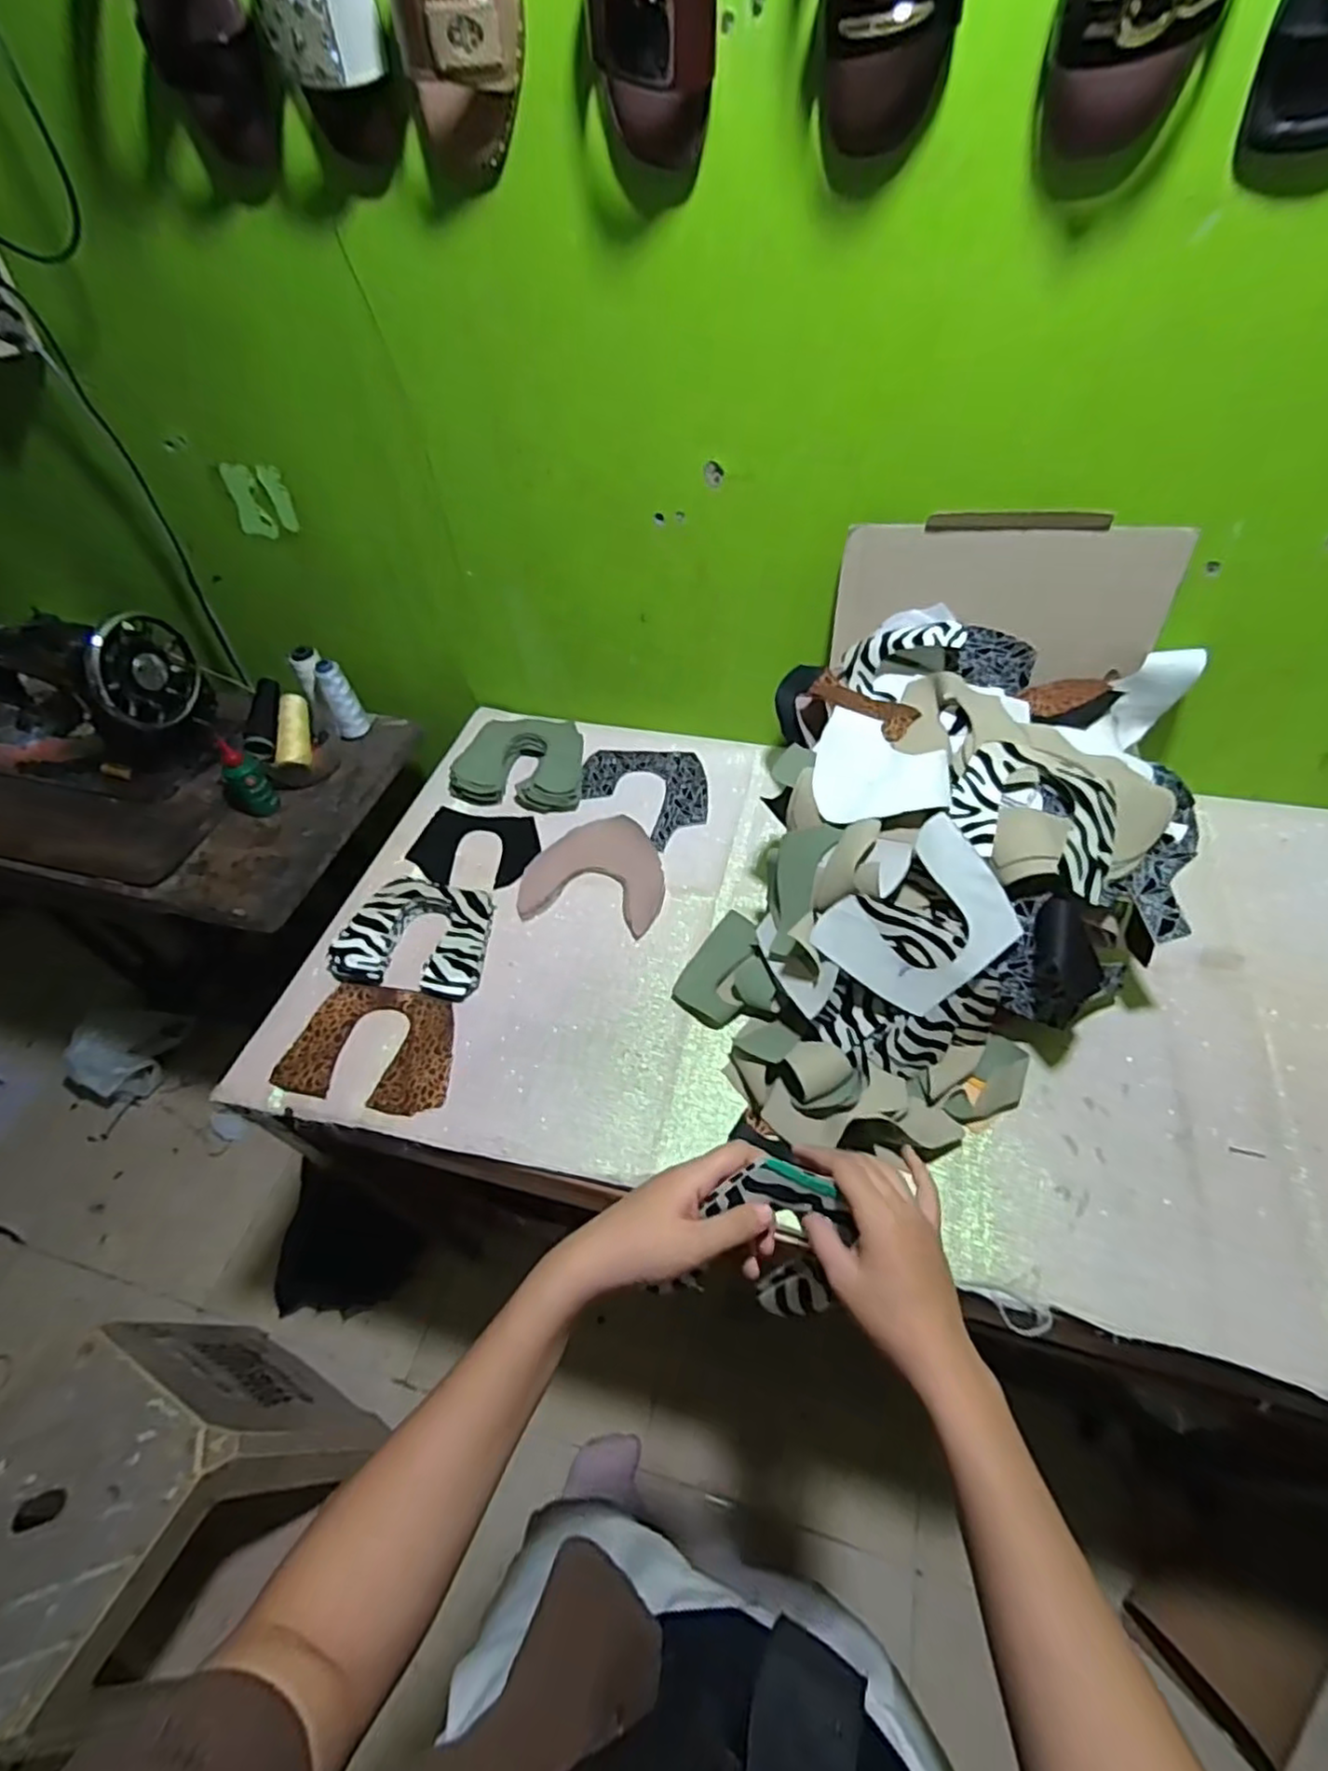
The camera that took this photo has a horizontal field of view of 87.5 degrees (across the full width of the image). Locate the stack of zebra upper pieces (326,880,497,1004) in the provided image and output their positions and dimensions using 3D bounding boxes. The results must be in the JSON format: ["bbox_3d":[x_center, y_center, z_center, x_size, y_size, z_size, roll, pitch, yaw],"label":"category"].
[{"bbox_3d":[-0.269,0.053,0.766,0.157,0.034,0.131,6,53,9],"label":"stack of zebra upper pieces"}]

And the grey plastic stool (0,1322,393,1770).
[{"bbox_3d":[-0.654,0.792,0.919,0.277,0.414,0.298,20,55,19],"label":"grey plastic stool"}]

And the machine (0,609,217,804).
[{"bbox_3d":[-0.819,-0.254,0.920,0.398,0.205,0.158,6,53,10],"label":"machine"}]

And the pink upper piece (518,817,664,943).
[{"bbox_3d":[-0.076,-0.022,0.826,0.162,0.014,0.161,8,53,11],"label":"pink upper piece"}]

